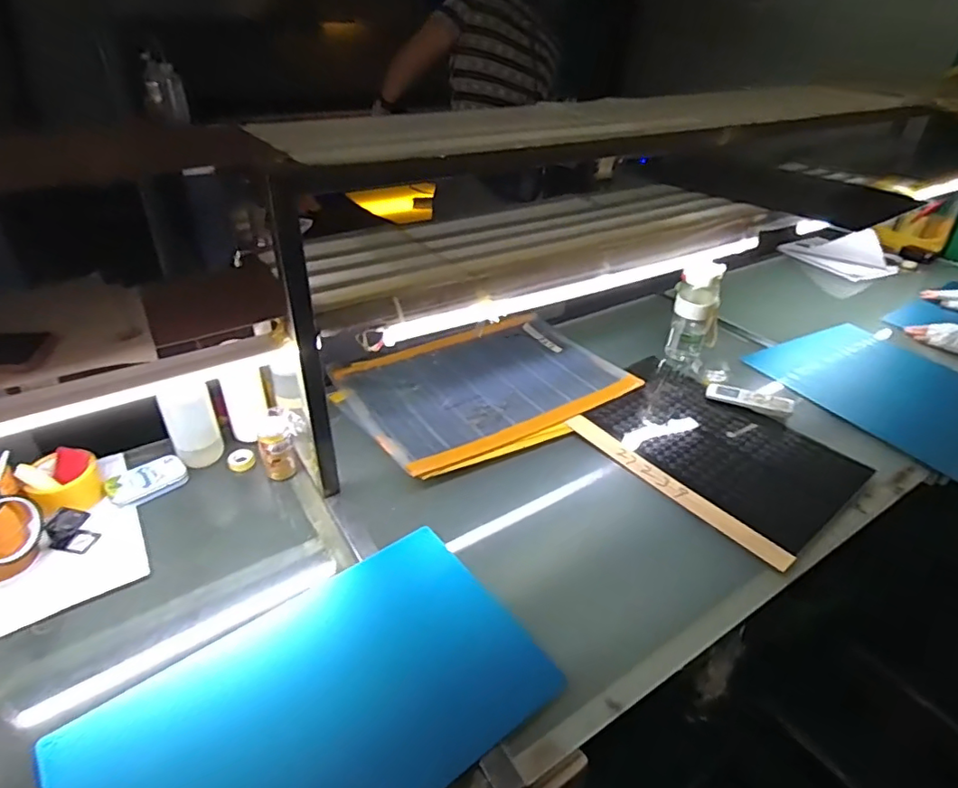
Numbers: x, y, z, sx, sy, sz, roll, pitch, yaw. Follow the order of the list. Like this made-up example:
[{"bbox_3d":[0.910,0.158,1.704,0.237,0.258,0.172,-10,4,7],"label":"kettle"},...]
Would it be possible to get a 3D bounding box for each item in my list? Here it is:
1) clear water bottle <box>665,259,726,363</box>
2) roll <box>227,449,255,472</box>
[{"bbox_3d":[0.487,-0.172,1.264,0.106,0.244,0.063,16,37,19],"label":"clear water bottle"},{"bbox_3d":[-0.427,0.117,1.014,0.045,0.022,0.047,2,34,-1],"label":"roll"}]

